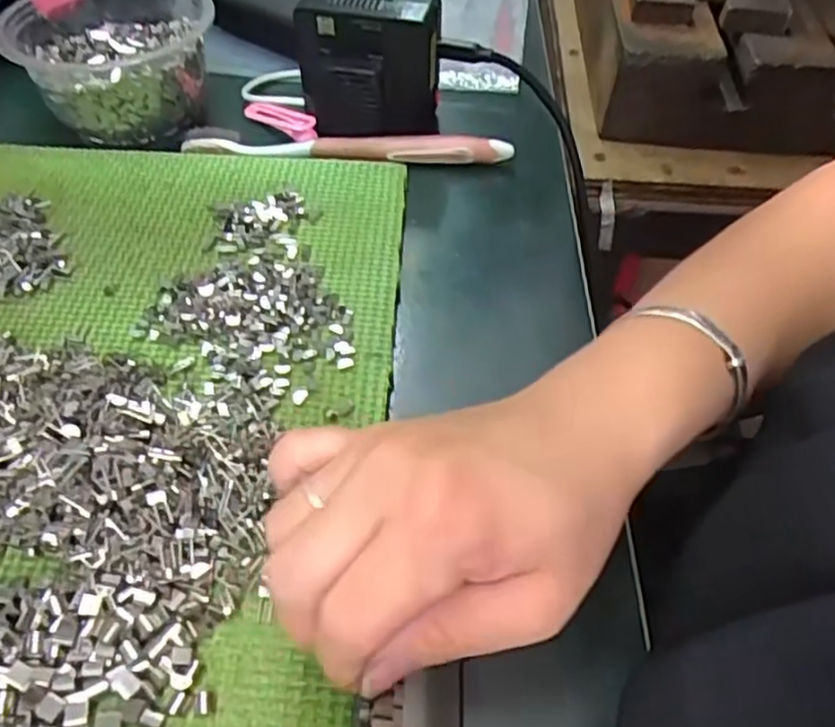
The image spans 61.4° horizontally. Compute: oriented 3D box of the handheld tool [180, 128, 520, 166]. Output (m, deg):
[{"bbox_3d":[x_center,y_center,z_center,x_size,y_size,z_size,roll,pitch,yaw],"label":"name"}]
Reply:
[{"bbox_3d":[-0.038,-0.123,0.393,0.179,0.015,0.014,5,50,0],"label":"handheld tool"}]

